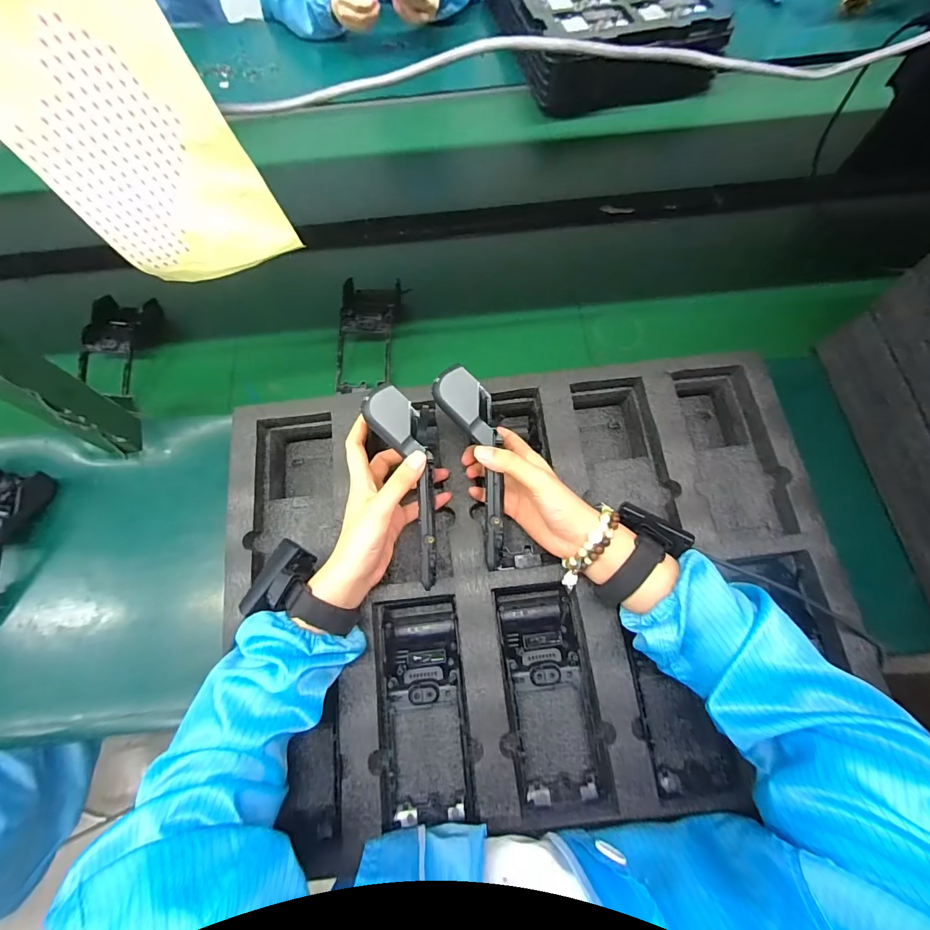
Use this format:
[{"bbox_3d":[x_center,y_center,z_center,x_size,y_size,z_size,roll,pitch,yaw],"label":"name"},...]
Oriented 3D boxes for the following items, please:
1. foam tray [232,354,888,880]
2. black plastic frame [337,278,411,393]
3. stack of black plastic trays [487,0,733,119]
[{"bbox_3d":[0.068,0.114,0.443,0.581,0.088,0.441,-8,69,-1],"label":"foam tray"},{"bbox_3d":[-0.130,-0.181,0.583,0.084,0.028,0.160,-1,69,2],"label":"black plastic frame"},{"bbox_3d":[0.233,-0.911,0.818,0.331,0.086,0.561,-10,69,-2],"label":"stack of black plastic trays"}]

